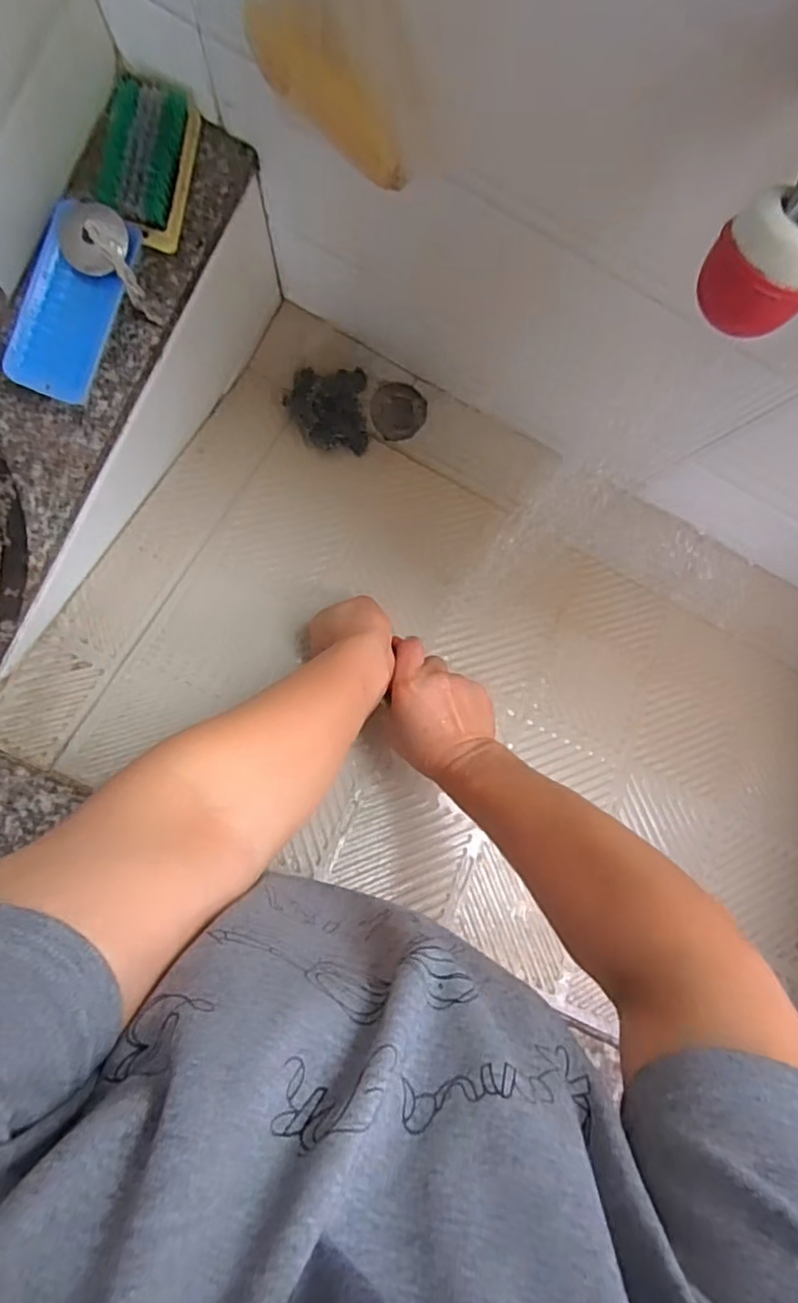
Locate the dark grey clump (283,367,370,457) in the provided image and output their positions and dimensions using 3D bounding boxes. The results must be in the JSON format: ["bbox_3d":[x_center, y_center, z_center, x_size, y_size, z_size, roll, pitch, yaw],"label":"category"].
[{"bbox_3d":[-0.075,-0.253,0.624,0.082,0.050,0.082,-2,93,-4],"label":"dark grey clump"}]

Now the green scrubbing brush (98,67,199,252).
[{"bbox_3d":[-0.182,-0.352,0.439,0.054,0.031,0.105,10,92,-4],"label":"green scrubbing brush"}]

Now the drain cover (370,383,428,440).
[{"bbox_3d":[0.000,-0.264,0.668,0.060,0.005,0.060,3,92,-4],"label":"drain cover"}]

